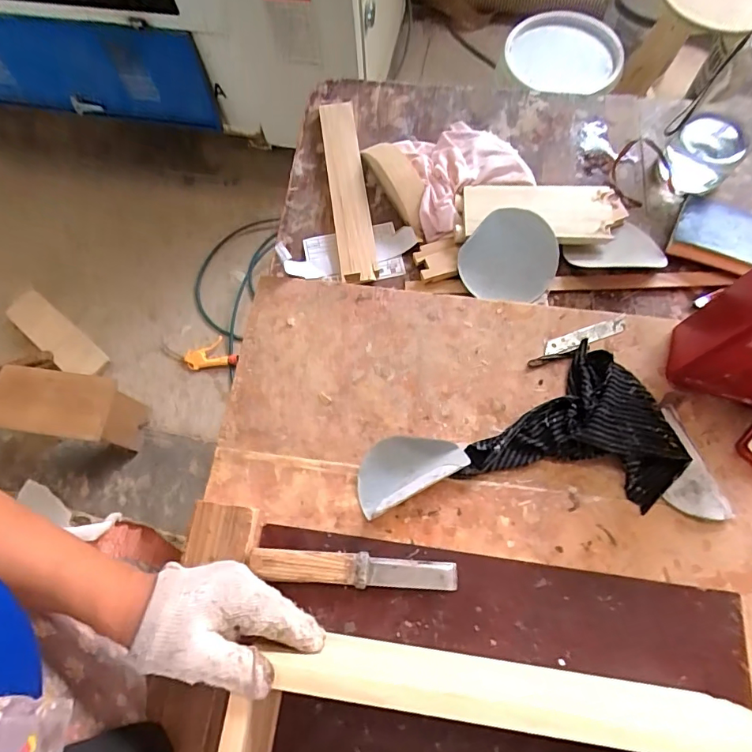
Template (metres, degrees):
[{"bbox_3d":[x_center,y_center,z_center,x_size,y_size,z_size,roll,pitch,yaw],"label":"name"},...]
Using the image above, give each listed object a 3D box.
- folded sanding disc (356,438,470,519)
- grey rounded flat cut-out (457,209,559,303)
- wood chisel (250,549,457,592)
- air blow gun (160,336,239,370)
[{"bbox_3d":[0.031,0.090,0.471,0.116,0.033,0.062,-27,73,-8],"label":"folded sanding disc"},{"bbox_3d":[0.159,-0.143,0.554,0.112,0.008,0.102,4,111,5],"label":"grey rounded flat cut-out"},{"bbox_3d":[-0.020,0.186,0.442,0.193,0.023,0.032,1,71,1],"label":"wood chisel"},{"bbox_3d":[-0.521,-0.066,1.369,0.237,0.033,0.095,-2,73,4],"label":"air blow gun"}]

